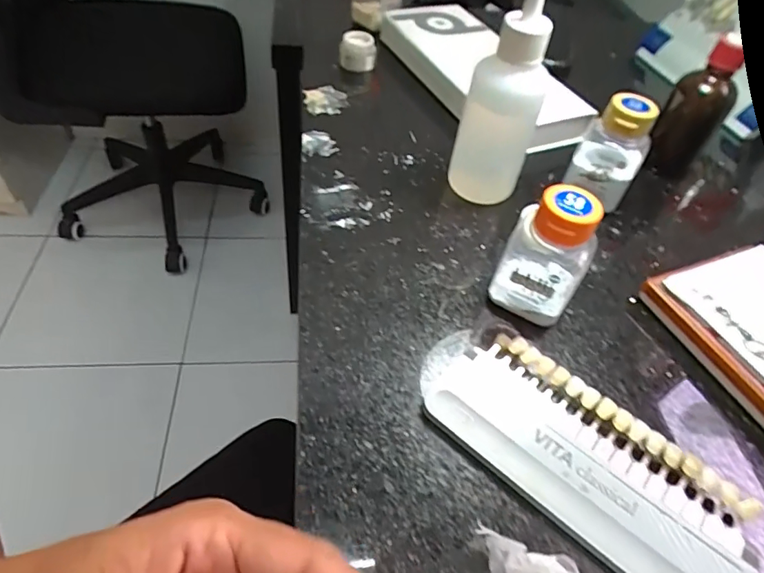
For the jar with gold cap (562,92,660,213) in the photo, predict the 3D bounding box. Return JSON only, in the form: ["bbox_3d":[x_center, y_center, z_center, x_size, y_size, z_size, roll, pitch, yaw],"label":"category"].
[{"bbox_3d":[0.155,-0.092,0.332,0.041,0.064,0.033,29,53,18],"label":"jar with gold cap"}]

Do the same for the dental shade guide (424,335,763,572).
[{"bbox_3d":[0.093,0.078,0.226,0.146,0.008,0.066,35,55,22],"label":"dental shade guide"}]

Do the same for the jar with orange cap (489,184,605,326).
[{"bbox_3d":[0.088,-0.015,0.263,0.040,0.072,0.031,25,52,16],"label":"jar with orange cap"}]

